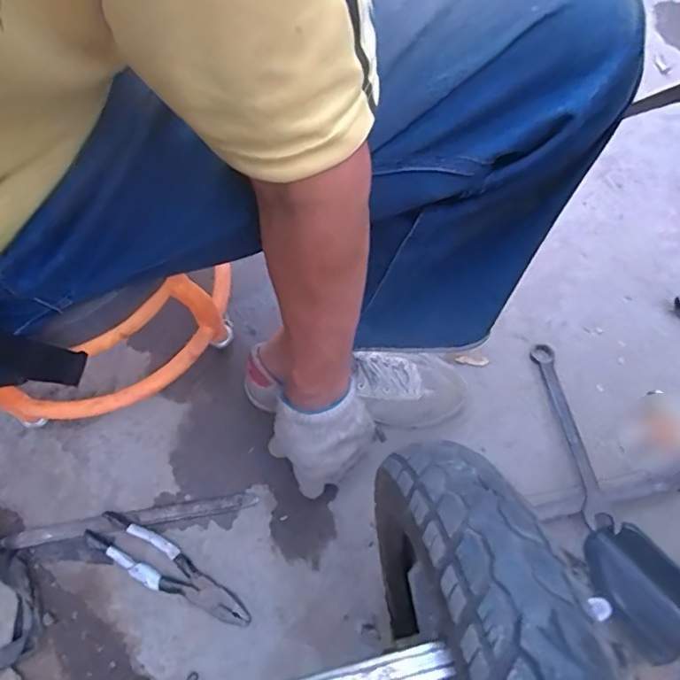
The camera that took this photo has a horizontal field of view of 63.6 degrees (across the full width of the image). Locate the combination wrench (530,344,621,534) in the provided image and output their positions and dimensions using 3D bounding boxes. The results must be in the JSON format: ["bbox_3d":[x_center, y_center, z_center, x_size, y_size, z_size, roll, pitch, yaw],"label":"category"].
[{"bbox_3d":[0.289,0.114,0.687,0.032,0.015,0.238,-9,67,-5],"label":"combination wrench"}]

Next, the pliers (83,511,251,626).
[{"bbox_3d":[-0.189,0.256,0.604,0.200,0.018,0.047,30,69,11],"label":"pliers"}]

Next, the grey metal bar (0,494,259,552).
[{"bbox_3d":[-0.243,0.207,0.632,0.289,0.010,0.020,-9,67,-5],"label":"grey metal bar"}]

